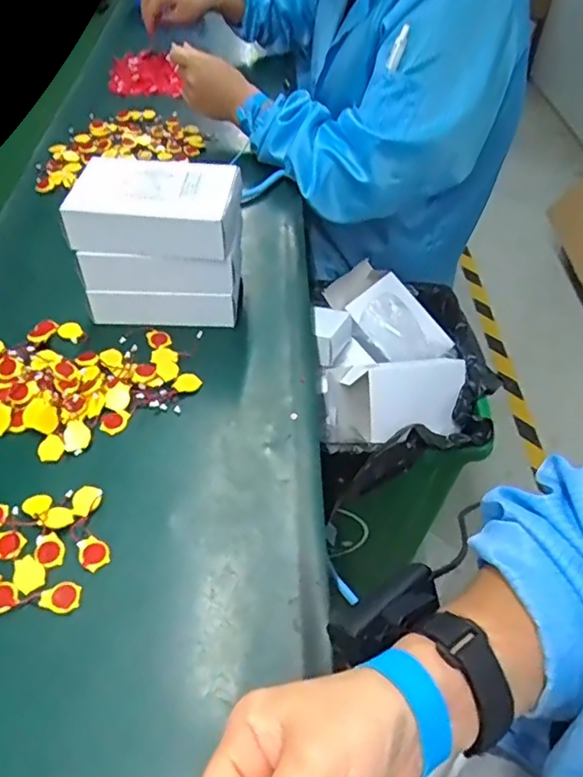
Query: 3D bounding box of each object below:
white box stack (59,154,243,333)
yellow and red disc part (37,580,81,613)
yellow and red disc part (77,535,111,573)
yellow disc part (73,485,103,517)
[{"bbox_3d":[-0.117,-0.135,0.546,0.143,0.122,0.097,2,48,2],"label":"white box stack"},{"bbox_3d":[-0.153,0.137,0.382,0.025,0.004,0.020,-3,49,-3],"label":"yellow and red disc part"},{"bbox_3d":[-0.137,0.115,0.404,0.022,0.005,0.020,31,55,25],"label":"yellow and red disc part"},{"bbox_3d":[-0.152,0.084,0.431,0.021,0.006,0.025,-12,50,-11],"label":"yellow disc part"}]

